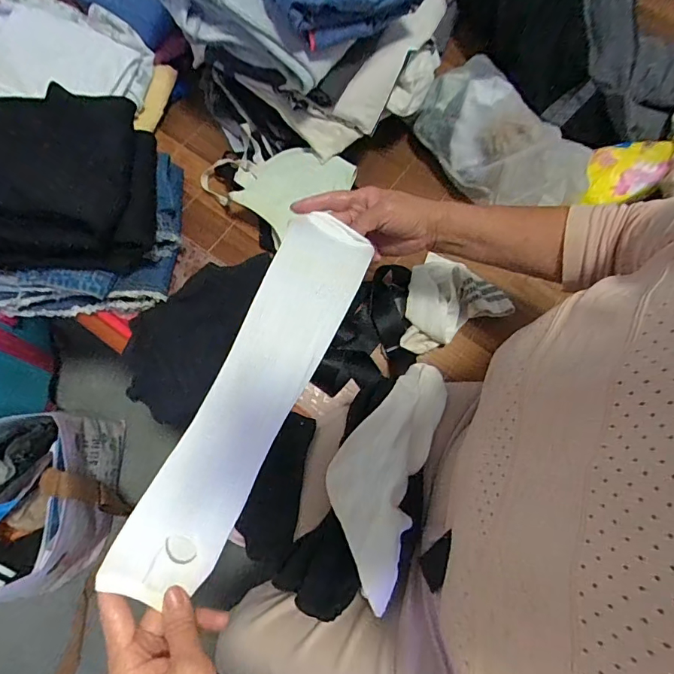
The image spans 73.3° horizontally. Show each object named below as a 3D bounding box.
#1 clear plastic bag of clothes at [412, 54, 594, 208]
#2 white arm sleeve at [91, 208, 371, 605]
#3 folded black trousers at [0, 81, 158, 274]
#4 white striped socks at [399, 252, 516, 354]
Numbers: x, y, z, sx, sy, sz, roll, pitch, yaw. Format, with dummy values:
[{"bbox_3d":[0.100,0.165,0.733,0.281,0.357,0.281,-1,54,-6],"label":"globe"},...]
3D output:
[{"bbox_3d":[0.257,-0.307,0.679,0.165,0.109,0.276,-37,78,-12],"label":"clear plastic bag of clothes"},{"bbox_3d":[-0.075,0.050,0.393,0.079,0.041,0.355,24,66,5],"label":"white arm sleeve"},{"bbox_3d":[-0.363,-0.201,0.571,0.229,0.124,0.188,2,73,-2],"label":"folded black trousers"},{"bbox_3d":[0.177,-0.045,0.655,0.152,0.040,0.137,7,73,0],"label":"white striped socks"}]

